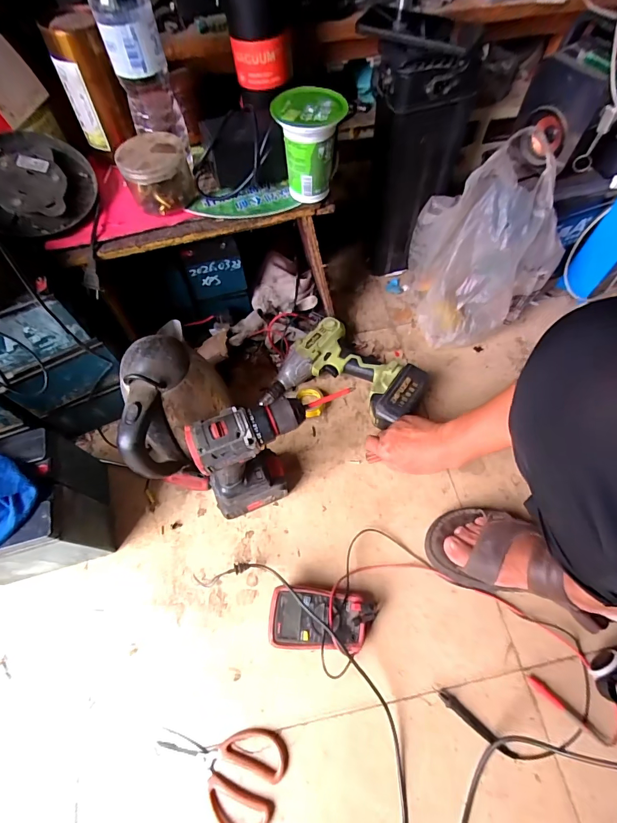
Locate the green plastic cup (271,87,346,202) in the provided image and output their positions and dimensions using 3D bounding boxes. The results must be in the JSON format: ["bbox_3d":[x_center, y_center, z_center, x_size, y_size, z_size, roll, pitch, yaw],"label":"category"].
[{"bbox_3d":[0.002,-0.334,0.493,0.080,0.096,0.078,-1,64,1],"label":"green plastic cup"}]

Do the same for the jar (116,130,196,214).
[{"bbox_3d":[-0.196,-0.310,0.512,0.084,0.067,0.074,-28,67,-11],"label":"jar"}]

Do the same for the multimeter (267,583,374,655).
[{"bbox_3d":[0.020,0.288,0.543,0.142,0.049,0.076,4,65,3],"label":"multimeter"}]

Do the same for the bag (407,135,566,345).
[{"bbox_3d":[0.283,-0.286,0.674,0.209,0.287,0.223,-33,68,-14],"label":"bag"}]

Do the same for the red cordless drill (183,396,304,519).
[{"bbox_3d":[-0.073,0.071,0.545,0.154,0.249,0.062,-21,66,-9],"label":"red cordless drill"}]

